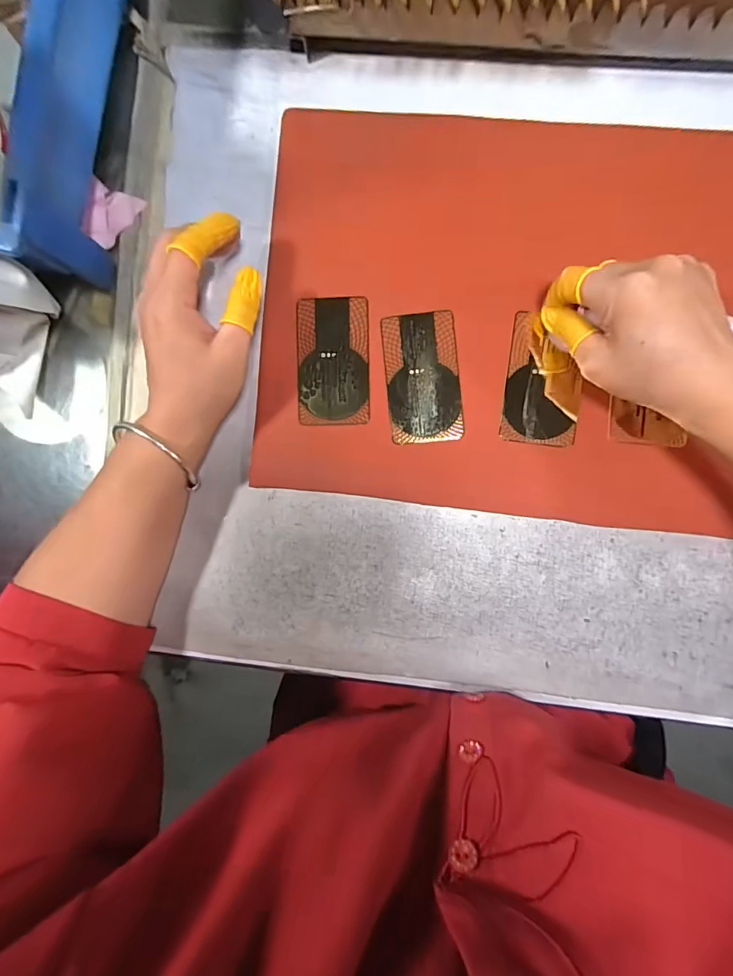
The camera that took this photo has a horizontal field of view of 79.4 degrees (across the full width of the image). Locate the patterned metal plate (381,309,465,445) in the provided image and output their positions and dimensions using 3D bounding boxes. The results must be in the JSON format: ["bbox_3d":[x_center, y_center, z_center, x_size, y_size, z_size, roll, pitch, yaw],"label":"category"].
[{"bbox_3d":[0.038,-0.074,0.294,0.048,0.004,0.086,-5,90,4],"label":"patterned metal plate"}]

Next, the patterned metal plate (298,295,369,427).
[{"bbox_3d":[-0.022,-0.086,0.298,0.048,0.004,0.085,0,90,4],"label":"patterned metal plate"}]

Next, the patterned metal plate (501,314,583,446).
[{"bbox_3d":[0.117,-0.070,0.289,0.048,0.004,0.083,8,91,4],"label":"patterned metal plate"}]

